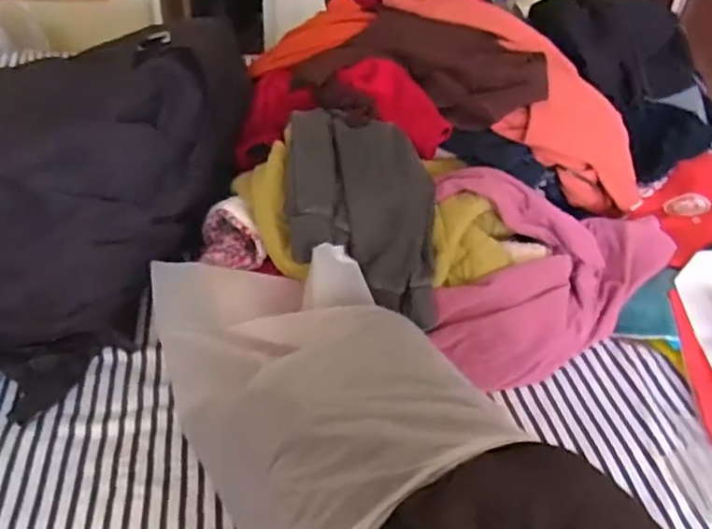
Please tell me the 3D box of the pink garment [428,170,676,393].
[{"bbox_3d":[0.299,-0.002,0.911,0.408,0.195,0.211,-9,41,-16],"label":"pink garment"}]

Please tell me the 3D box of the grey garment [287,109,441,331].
[{"bbox_3d":[0.002,-0.078,0.891,0.188,0.148,0.263,-2,39,-7],"label":"grey garment"}]

